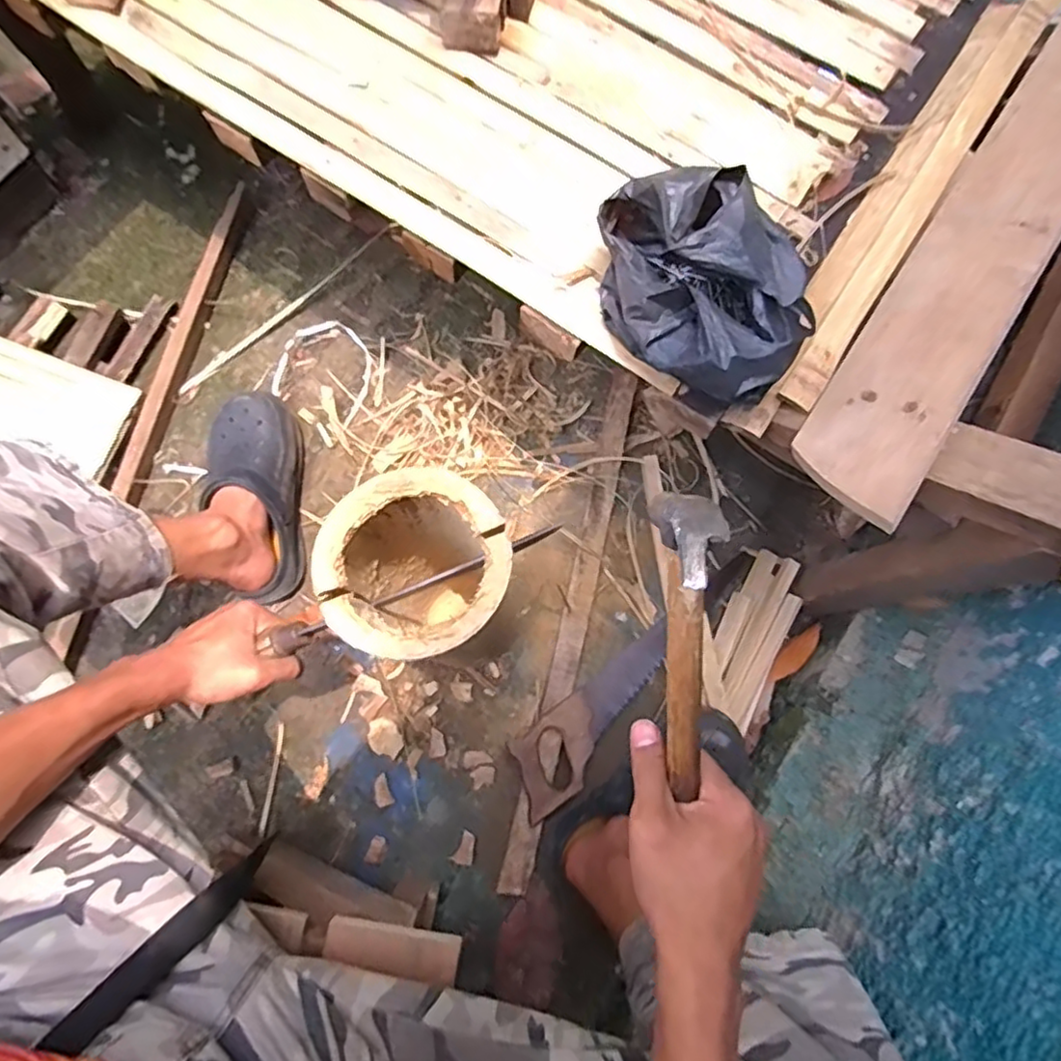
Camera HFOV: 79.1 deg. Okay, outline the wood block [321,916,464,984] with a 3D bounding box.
[{"bbox_3d":[-0.116,0.350,0.537,0.109,0.020,0.035,8,48,1],"label":"wood block"}]

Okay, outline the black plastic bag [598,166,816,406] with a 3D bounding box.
[{"bbox_3d":[0.138,-0.205,0.546,0.203,0.104,0.145,43,79,8],"label":"black plastic bag"}]

